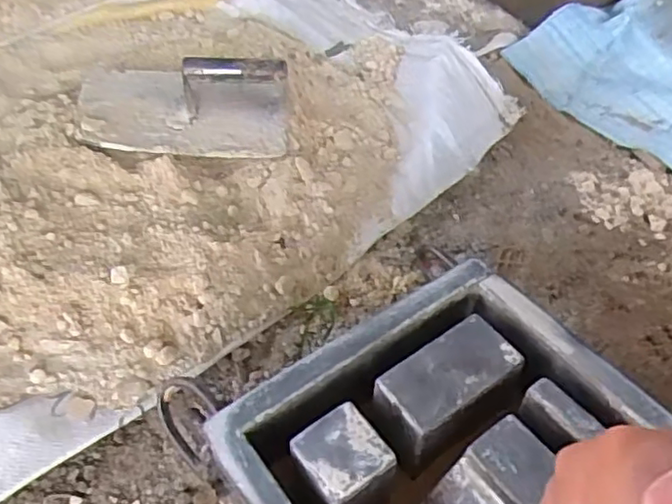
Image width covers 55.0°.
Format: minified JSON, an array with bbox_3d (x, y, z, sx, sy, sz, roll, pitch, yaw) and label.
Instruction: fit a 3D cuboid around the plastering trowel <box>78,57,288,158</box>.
[{"bbox_3d":[-0.161,-0.167,0.685,0.218,0.084,0.129,2,46,-2],"label":"plastering trowel"}]

